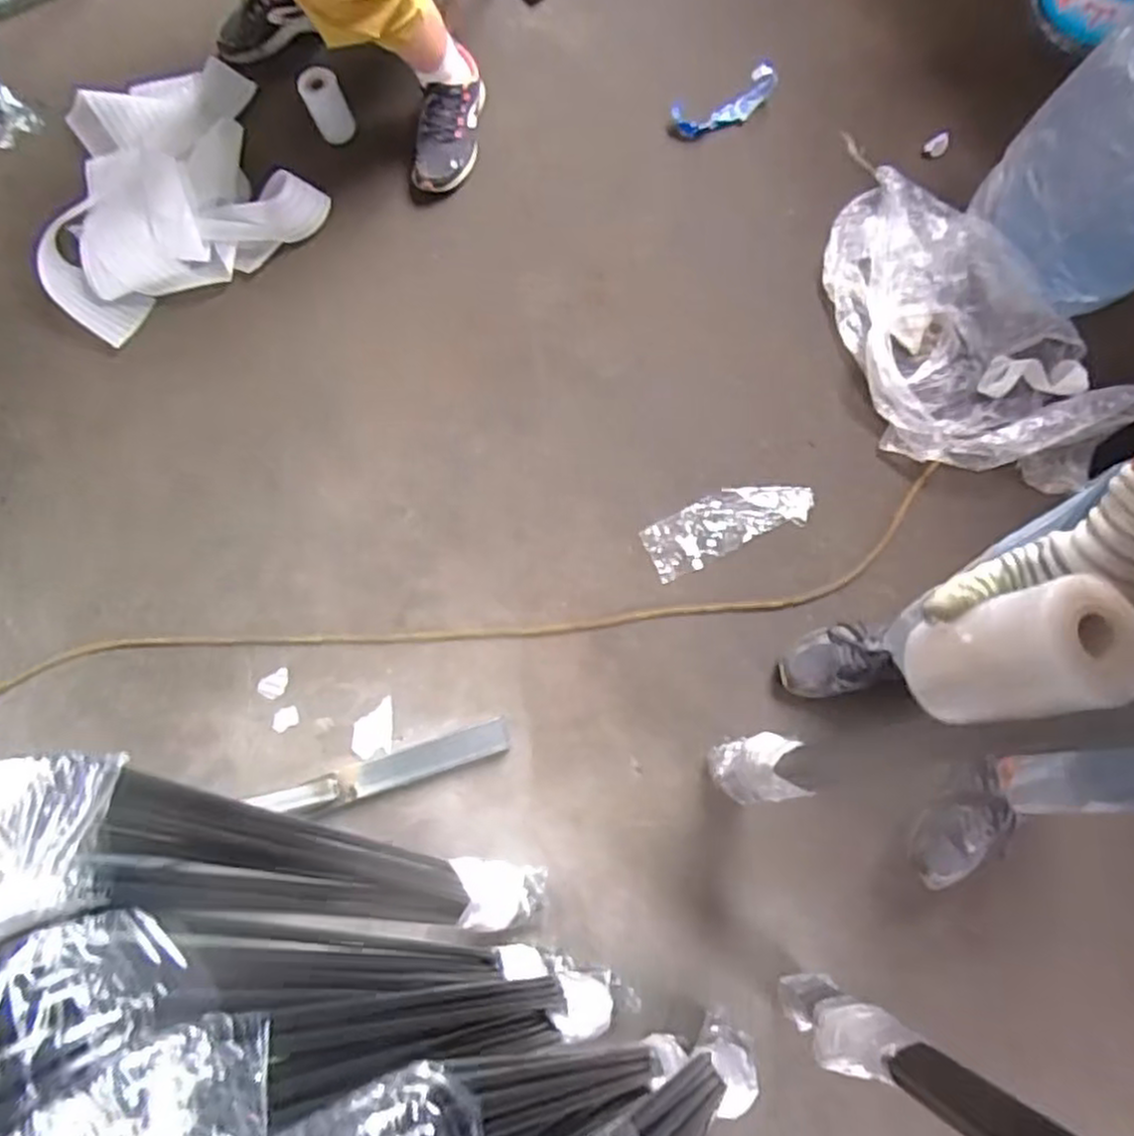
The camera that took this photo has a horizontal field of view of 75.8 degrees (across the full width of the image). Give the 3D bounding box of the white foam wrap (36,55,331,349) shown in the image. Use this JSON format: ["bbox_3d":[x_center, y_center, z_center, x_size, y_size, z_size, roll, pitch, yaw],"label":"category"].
[{"bbox_3d":[-0.763,-0.707,1.327,0.518,0.099,0.523,-41,78,-9],"label":"white foam wrap"}]

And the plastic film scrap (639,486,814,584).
[{"bbox_3d":[0.256,-0.074,1.162,0.268,0.012,0.098,-22,76,-5],"label":"plastic film scrap"}]

